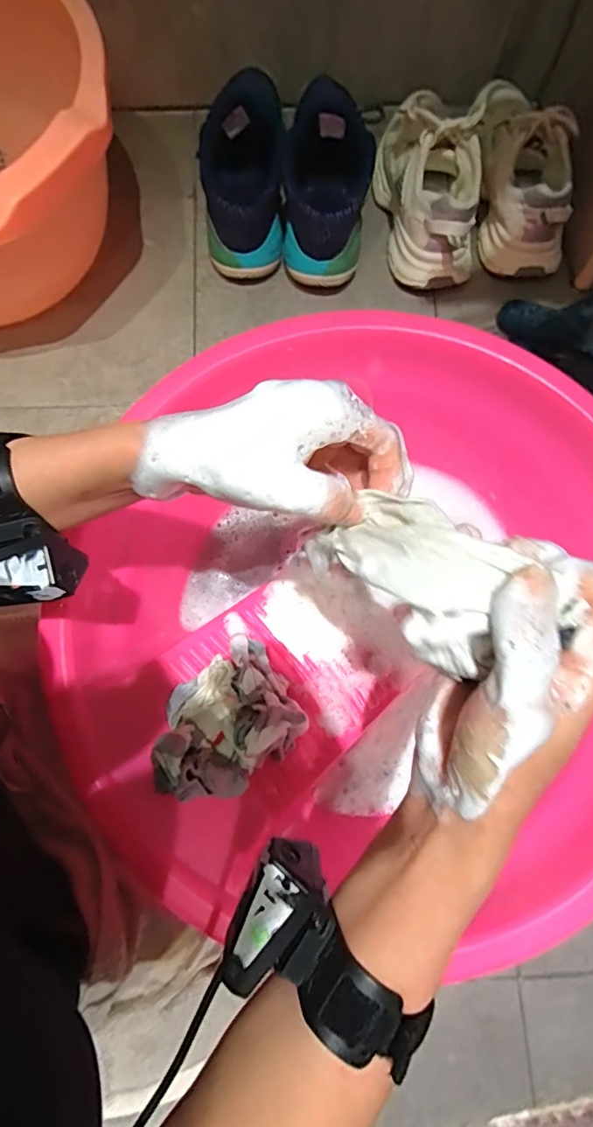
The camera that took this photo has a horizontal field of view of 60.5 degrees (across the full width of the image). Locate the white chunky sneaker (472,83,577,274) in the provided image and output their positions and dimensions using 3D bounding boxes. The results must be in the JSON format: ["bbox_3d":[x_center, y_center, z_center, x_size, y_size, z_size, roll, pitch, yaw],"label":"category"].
[{"bbox_3d":[0.275,-0.485,0.617,0.091,0.094,0.250,-5,90,-2],"label":"white chunky sneaker"}]

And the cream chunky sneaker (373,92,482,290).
[{"bbox_3d":[0.159,-0.473,0.614,0.110,0.105,0.241,0,77,-1],"label":"cream chunky sneaker"}]

